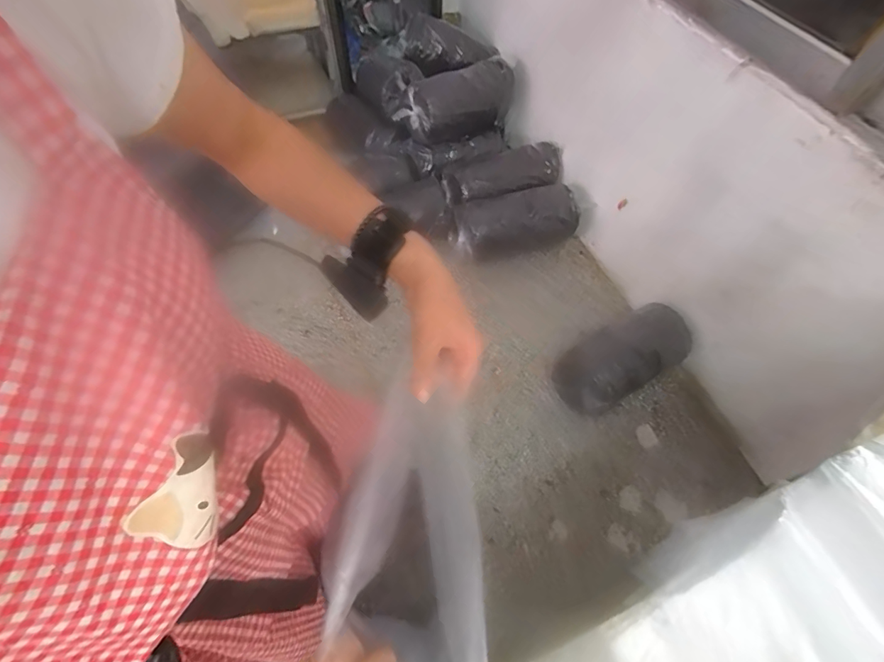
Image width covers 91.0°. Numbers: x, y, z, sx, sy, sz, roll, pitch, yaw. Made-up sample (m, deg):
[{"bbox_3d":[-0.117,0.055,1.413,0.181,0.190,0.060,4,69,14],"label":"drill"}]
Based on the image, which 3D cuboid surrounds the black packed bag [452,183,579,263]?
[{"bbox_3d":[0.263,-0.394,1.595,0.426,0.174,0.189,-9,59,-7],"label":"black packed bag"}]

